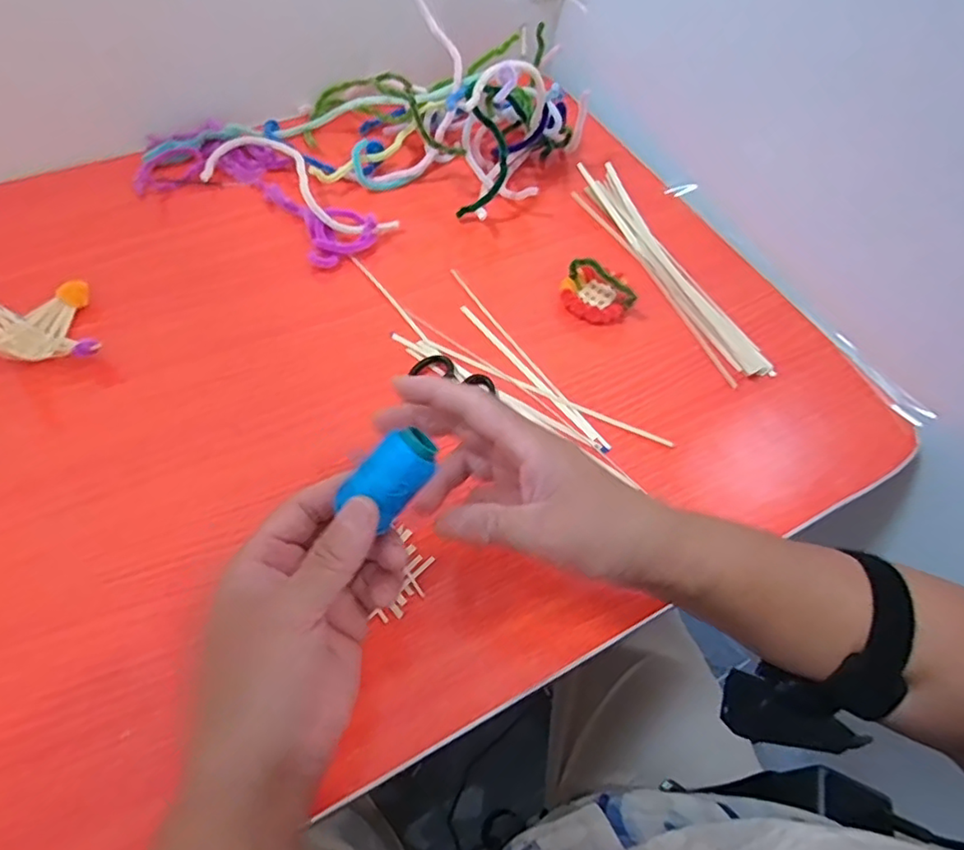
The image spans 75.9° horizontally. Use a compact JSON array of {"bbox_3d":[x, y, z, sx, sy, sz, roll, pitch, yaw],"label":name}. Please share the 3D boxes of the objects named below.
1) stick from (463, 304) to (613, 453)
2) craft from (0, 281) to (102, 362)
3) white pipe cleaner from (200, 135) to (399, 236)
[{"bbox_3d":[0.038,-0.040,0.481,0.009,0.004,0.168,-33,65,-23],"label":"stick"},{"bbox_3d":[-0.330,-0.072,0.451,0.081,0.037,0.078,-21,61,-17],"label":"craft"},{"bbox_3d":[-0.163,-0.217,0.563,0.189,0.030,0.069,25,59,11],"label":"white pipe cleaner"}]

